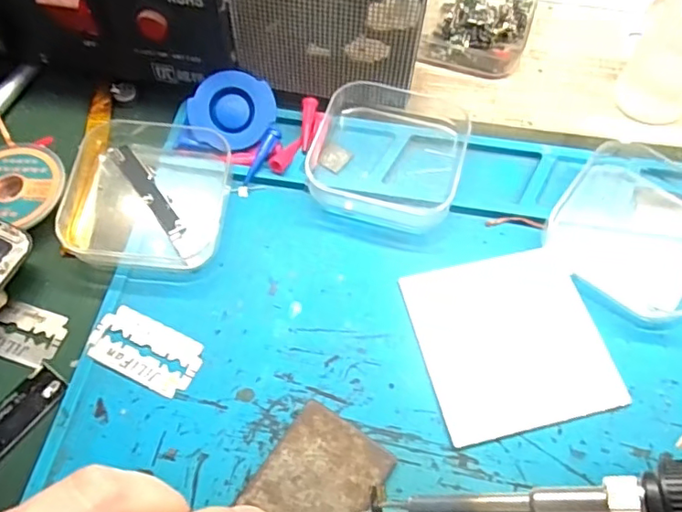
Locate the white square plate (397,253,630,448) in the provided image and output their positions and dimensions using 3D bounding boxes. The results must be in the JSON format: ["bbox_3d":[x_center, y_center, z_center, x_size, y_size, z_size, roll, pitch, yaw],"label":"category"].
[{"bbox_3d":[0.064,0.032,0.215,0.067,0.004,0.067,-13,63,-6],"label":"white square plate"}]

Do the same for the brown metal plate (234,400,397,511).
[{"bbox_3d":[-0.013,0.082,0.185,0.037,0.004,0.061,32,67,16],"label":"brown metal plate"}]

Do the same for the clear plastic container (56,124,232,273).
[{"bbox_3d":[-0.082,-0.027,0.240,0.065,0.013,0.069,3,62,2],"label":"clear plastic container"}]

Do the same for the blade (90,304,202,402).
[{"bbox_3d":[-0.073,0.035,0.211,0.042,0.004,0.023,22,64,12],"label":"blade"}]

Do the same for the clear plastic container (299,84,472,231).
[{"bbox_3d":[0.021,-0.048,0.248,0.064,0.016,0.069,14,63,8],"label":"clear plastic container"}]

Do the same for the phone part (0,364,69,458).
[{"bbox_3d":[-0.119,0.059,0.199,0.015,0.004,0.045,33,67,16],"label":"phone part"}]

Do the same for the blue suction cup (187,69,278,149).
[{"bbox_3d":[-0.048,-0.066,0.250,0.036,0.007,0.031,22,96,-2],"label":"blue suction cup"}]

